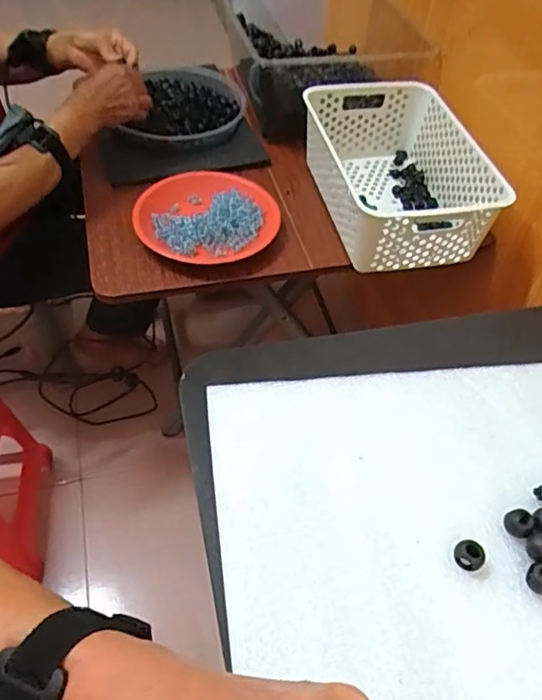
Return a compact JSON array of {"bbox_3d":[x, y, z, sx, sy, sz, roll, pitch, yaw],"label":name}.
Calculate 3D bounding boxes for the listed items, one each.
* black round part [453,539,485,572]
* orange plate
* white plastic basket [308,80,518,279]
[{"bbox_3d":[0.107,0.111,0.309,0.013,0.011,0.016,-34,60,-26],"label":"black round part"},{"bbox_3d":[-0.088,-0.184,0.807,0.187,0.028,0.189,2,52,-2],"label":"orange plate"},{"bbox_3d":[0.178,-0.258,0.824,0.205,0.106,0.323,-7,52,-9],"label":"white plastic basket"}]

